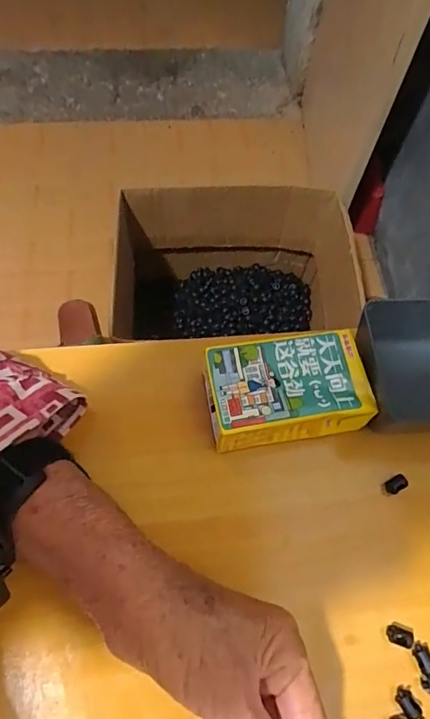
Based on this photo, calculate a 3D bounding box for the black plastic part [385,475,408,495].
[{"bbox_3d":[0.126,0.086,0.321,0.015,0.008,0.010,-30,70,-16],"label":"black plastic part"}]

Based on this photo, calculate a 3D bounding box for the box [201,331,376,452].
[{"bbox_3d":[0.049,0.022,0.326,0.106,0.044,0.064,-6,65,-6],"label":"box"}]

